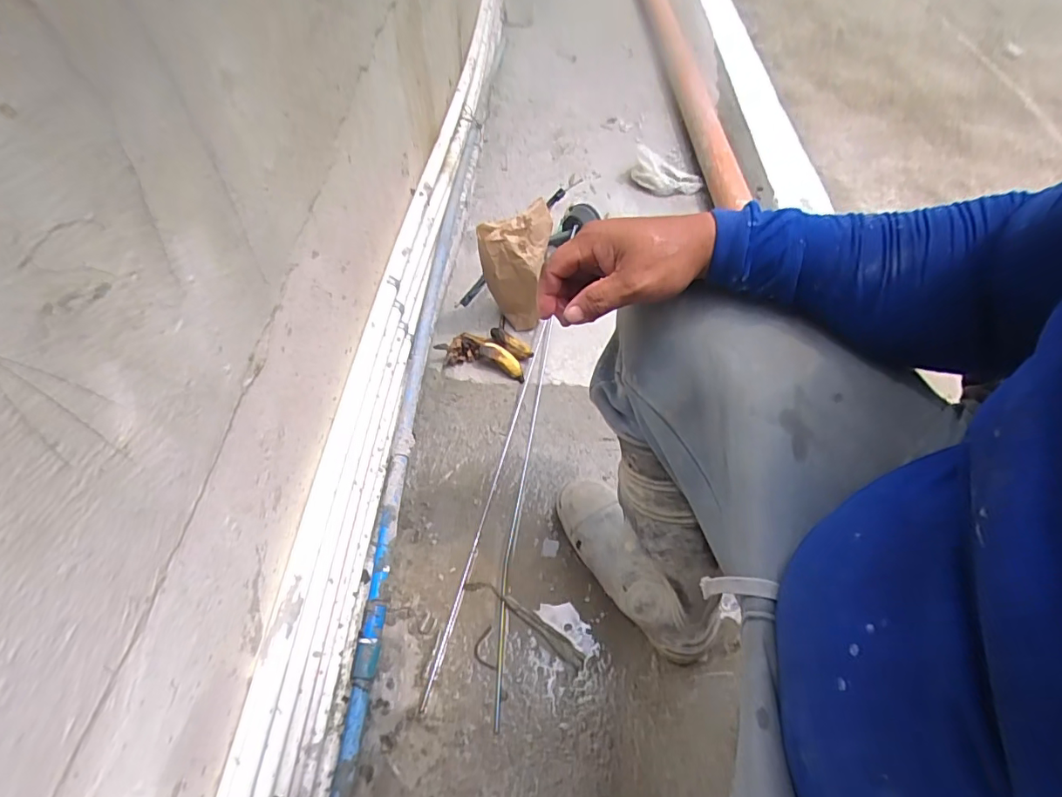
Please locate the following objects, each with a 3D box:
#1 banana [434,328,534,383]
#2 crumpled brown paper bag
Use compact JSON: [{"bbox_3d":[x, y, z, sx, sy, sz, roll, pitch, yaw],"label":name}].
[{"bbox_3d":[-0.085,-0.093,0.969,0.171,0.043,0.091,13,56,7],"label":"banana"},{"bbox_3d":[-0.030,-0.243,0.954,0.118,0.218,0.095,7,55,3],"label":"crumpled brown paper bag"}]

